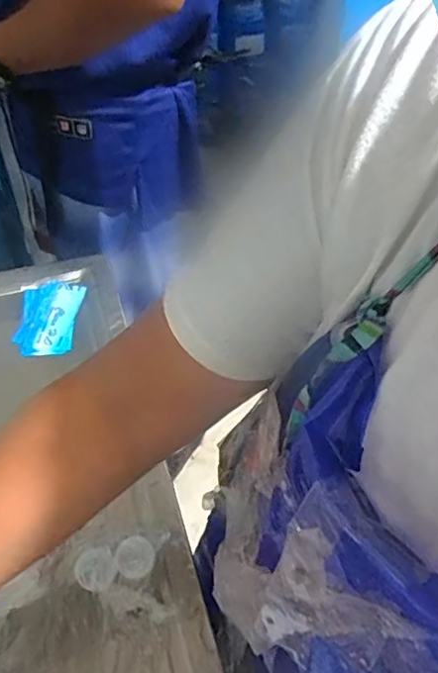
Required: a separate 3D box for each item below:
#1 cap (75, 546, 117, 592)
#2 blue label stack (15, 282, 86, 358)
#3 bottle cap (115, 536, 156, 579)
[{"bbox_3d":[-0.097,0.183,0.446,0.030,0.007,0.030,1,48,-1],"label":"cap"},{"bbox_3d":[-0.190,-0.023,0.631,0.065,0.008,0.102,3,48,1],"label":"blue label stack"},{"bbox_3d":[-0.067,0.176,0.453,0.029,0.005,0.031,1,48,-1],"label":"bottle cap"}]

